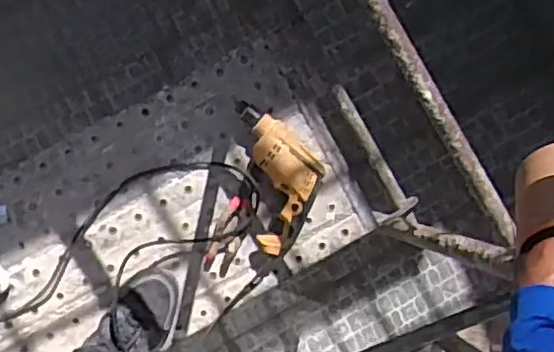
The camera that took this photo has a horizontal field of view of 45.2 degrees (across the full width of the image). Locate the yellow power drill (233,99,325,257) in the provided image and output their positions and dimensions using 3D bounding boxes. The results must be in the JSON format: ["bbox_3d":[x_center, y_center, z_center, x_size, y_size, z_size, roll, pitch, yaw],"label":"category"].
[{"bbox_3d":[0.015,-0.002,1.184,0.129,0.069,0.275,-9,93,-6],"label":"yellow power drill"}]

